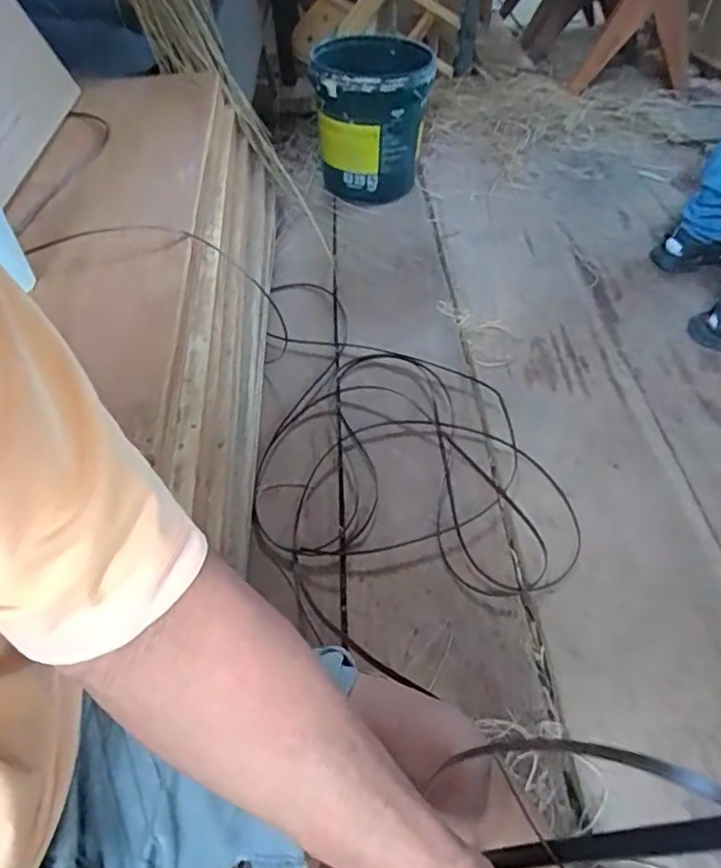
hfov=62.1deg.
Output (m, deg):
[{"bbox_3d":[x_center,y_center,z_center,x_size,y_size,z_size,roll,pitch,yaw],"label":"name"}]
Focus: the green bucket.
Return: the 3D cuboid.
[{"bbox_3d":[0.033,-0.814,1.583,0.300,0.367,0.388,0,49,3],"label":"green bucket"}]

